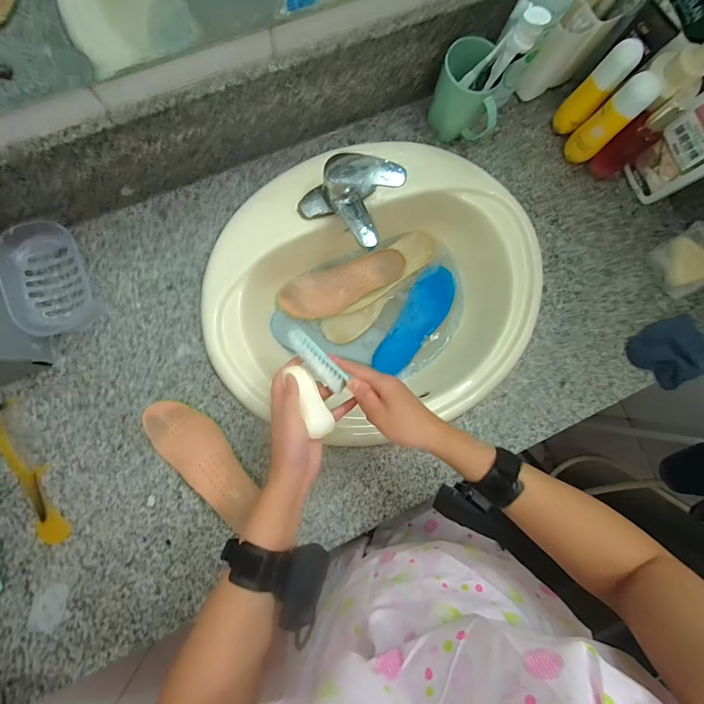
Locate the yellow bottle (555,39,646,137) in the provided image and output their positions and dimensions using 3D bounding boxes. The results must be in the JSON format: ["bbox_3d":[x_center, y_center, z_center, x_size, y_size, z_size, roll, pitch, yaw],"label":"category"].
[{"bbox_3d":[0.362,-0.391,0.558,0.041,0.151,0.036,43,82,-1],"label":"yellow bottle"}]

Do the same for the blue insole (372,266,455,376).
[{"bbox_3d":[0.120,-0.057,0.668,0.075,0.014,0.215,32,83,-3],"label":"blue insole"}]

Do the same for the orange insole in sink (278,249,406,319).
[{"bbox_3d":[-0.013,-0.118,0.651,0.225,0.014,0.078,-19,88,-6],"label":"orange insole in sink"}]

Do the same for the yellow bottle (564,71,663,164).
[{"bbox_3d":[0.384,-0.345,0.558,0.041,0.150,0.048,-42,91,-8],"label":"yellow bottle"}]

